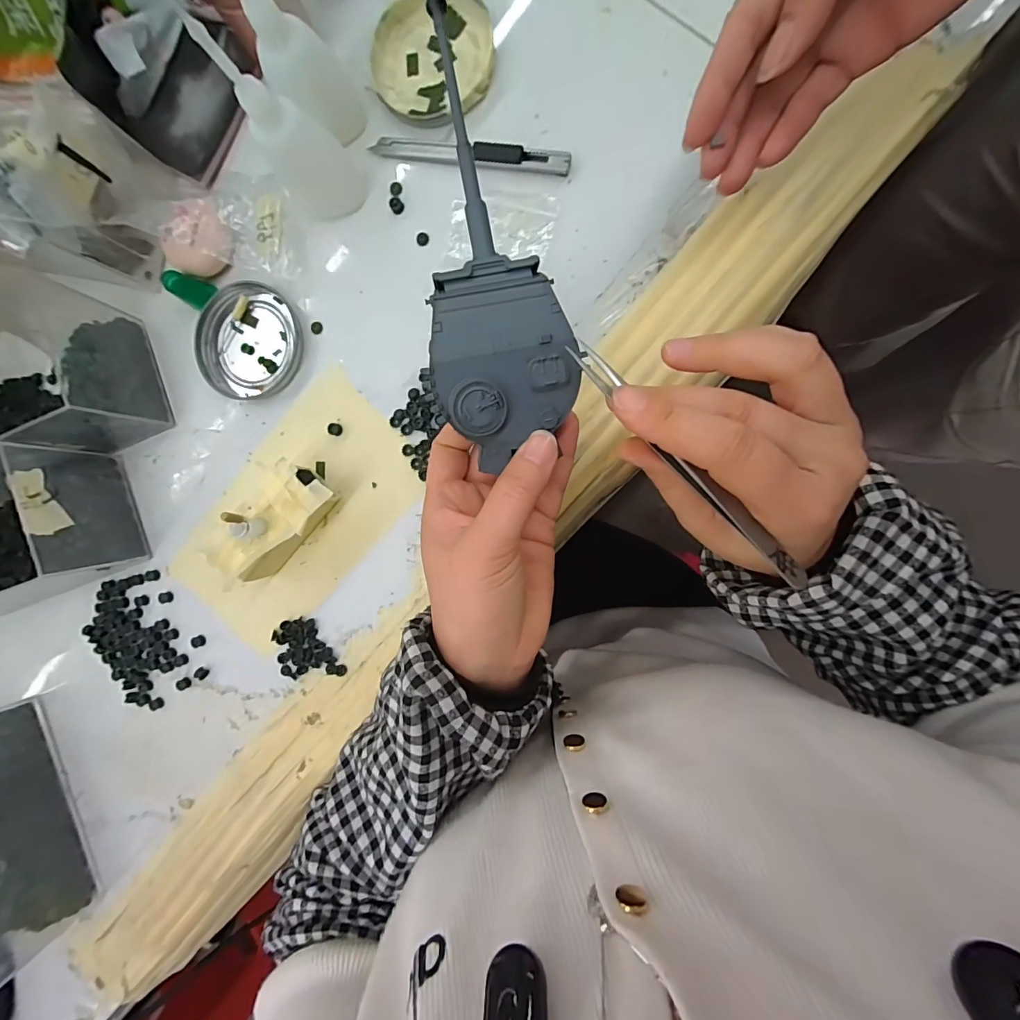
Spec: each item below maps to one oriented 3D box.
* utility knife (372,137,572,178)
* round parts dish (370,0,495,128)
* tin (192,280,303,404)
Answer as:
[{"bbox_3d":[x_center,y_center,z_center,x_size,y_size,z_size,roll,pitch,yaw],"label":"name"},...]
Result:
[{"bbox_3d":[-0.027,-0.224,0.276,0.130,0.009,0.014,13,95,8],"label":"utility knife"},{"bbox_3d":[-0.049,-0.288,0.280,0.077,0.010,0.080,0,93,9],"label":"round parts dish"},{"bbox_3d":[-0.184,-0.118,0.311,0.077,0.009,0.075,0,93,9],"label":"tin"}]

